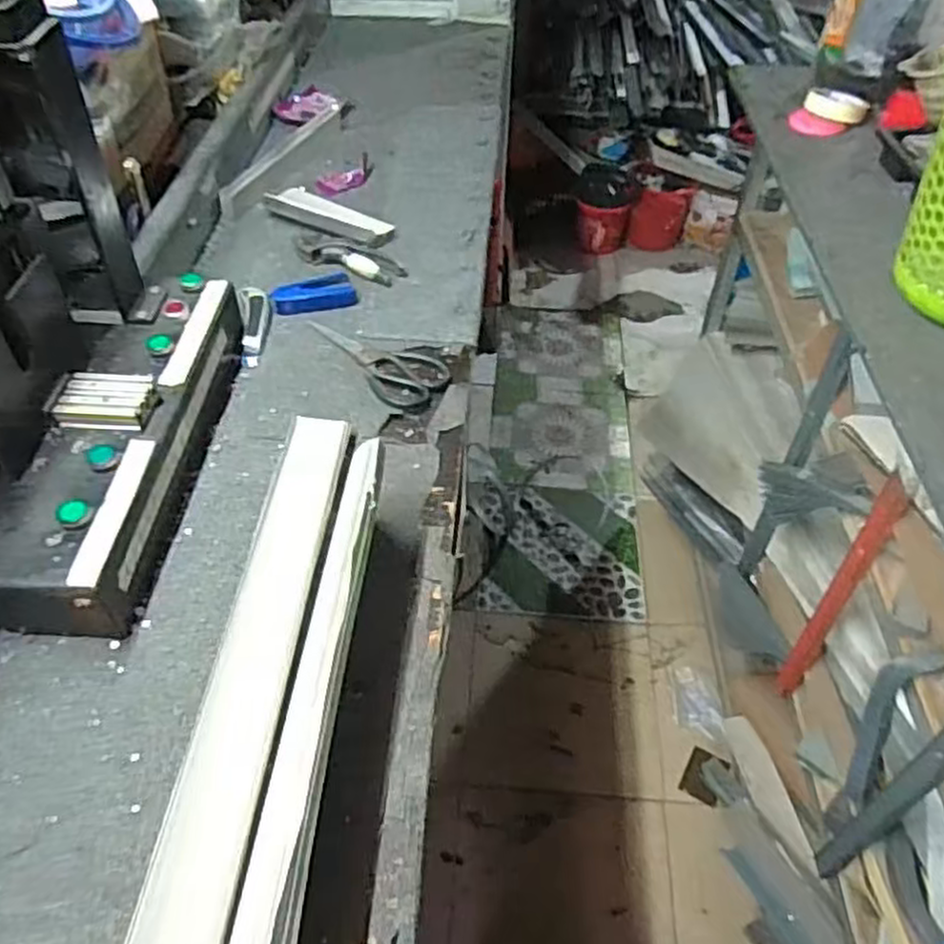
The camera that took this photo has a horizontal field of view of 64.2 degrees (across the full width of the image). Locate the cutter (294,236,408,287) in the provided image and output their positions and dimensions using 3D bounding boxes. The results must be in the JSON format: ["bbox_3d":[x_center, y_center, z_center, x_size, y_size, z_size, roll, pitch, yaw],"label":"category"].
[{"bbox_3d":[-0.179,-0.308,1.091,0.172,0.022,0.060,13,49,10],"label":"cutter"}]

